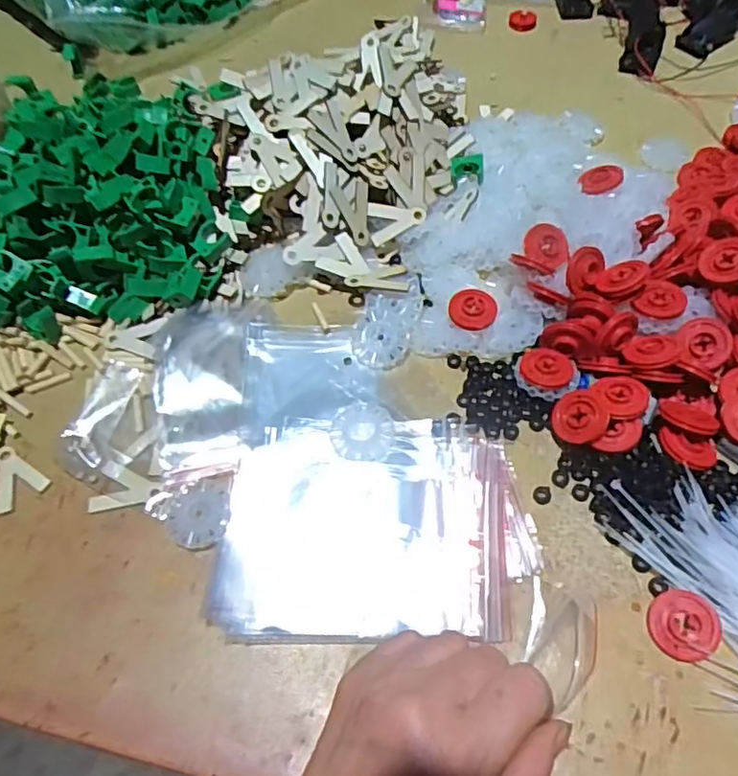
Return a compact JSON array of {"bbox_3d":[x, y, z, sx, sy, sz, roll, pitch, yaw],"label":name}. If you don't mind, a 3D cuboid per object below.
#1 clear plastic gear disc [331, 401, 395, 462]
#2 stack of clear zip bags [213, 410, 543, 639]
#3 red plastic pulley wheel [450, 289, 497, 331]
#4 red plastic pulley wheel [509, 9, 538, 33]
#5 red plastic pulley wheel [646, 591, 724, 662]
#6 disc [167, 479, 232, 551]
[{"bbox_3d":[-0.004,0.026,0.358,0.037,0.005,0.039,-1,59,2],"label":"clear plastic gear disc"},{"bbox_3d":[0.004,0.074,0.327,0.173,0.010,0.123,0,59,2],"label":"stack of clear zip bags"},{"bbox_3d":[0.071,-0.053,0.402,0.031,0.012,0.030,-1,59,2],"label":"red plastic pulley wheel"},{"bbox_3d":[0.162,-0.389,0.613,0.028,0.009,0.028,11,60,9],"label":"red plastic pulley wheel"},{"bbox_3d":[0.161,0.122,0.298,0.033,0.009,0.033,-10,67,21],"label":"red plastic pulley wheel"},{"bbox_3d":[-0.099,0.073,0.338,0.037,0.004,0.039,-1,59,2],"label":"disc"}]

